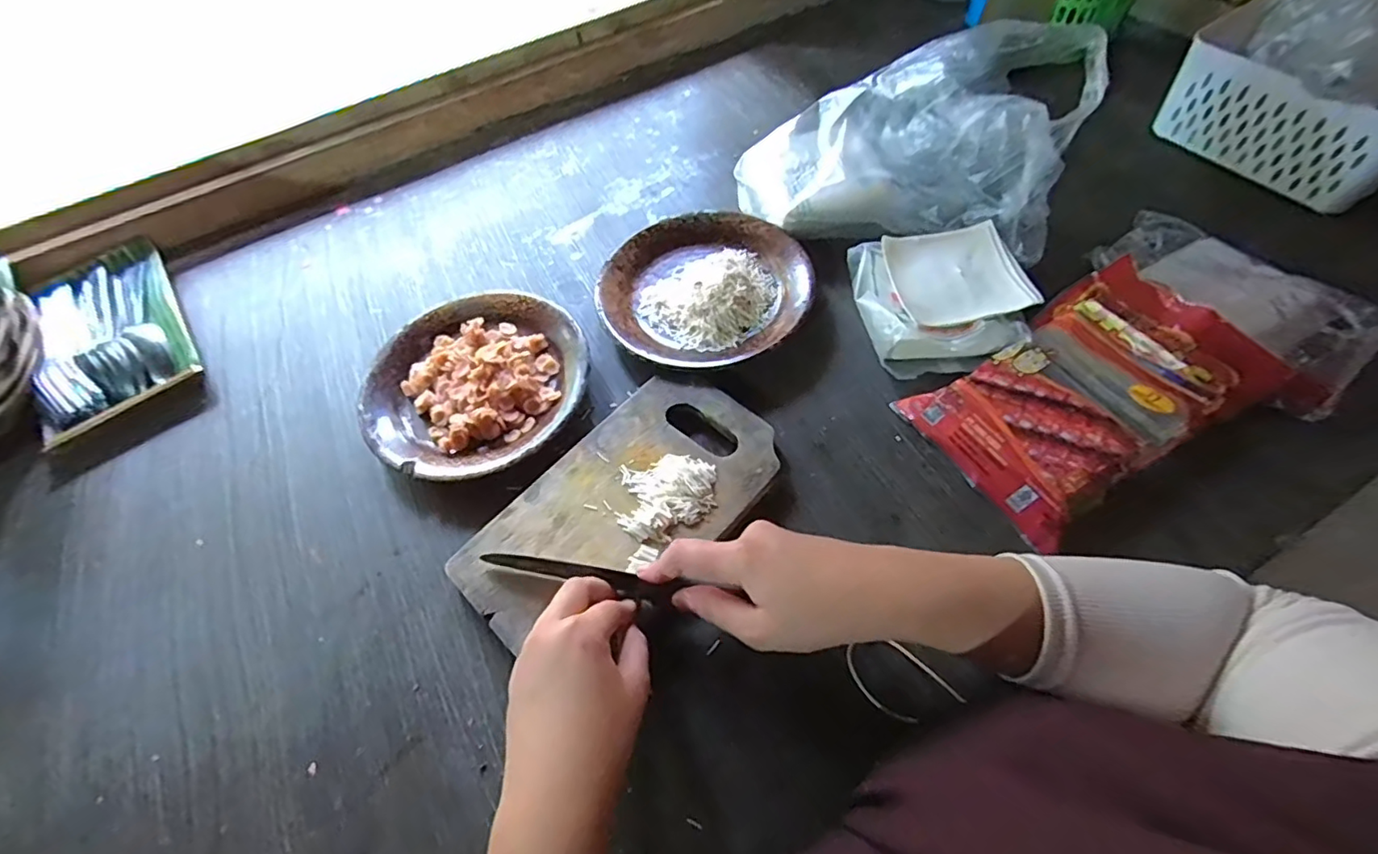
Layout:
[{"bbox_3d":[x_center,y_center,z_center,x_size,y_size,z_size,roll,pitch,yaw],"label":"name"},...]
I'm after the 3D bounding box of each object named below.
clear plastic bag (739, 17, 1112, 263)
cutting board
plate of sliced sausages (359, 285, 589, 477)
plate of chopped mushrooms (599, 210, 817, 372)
[{"bbox_3d":[0.189,-0.258,0.511,0.277,0.126,0.136,13,60,11],"label":"clear plastic bag"},{"bbox_3d":[-0.046,0.059,0.426,0.129,0.022,0.232,39,68,24],"label":"cutting board"},{"bbox_3d":[-0.177,-0.037,0.492,0.182,0.032,0.179,-2,58,3],"label":"plate of sliced sausages"},{"bbox_3d":[0.015,-0.124,0.526,0.183,0.037,0.174,-2,58,3],"label":"plate of chopped mushrooms"}]

